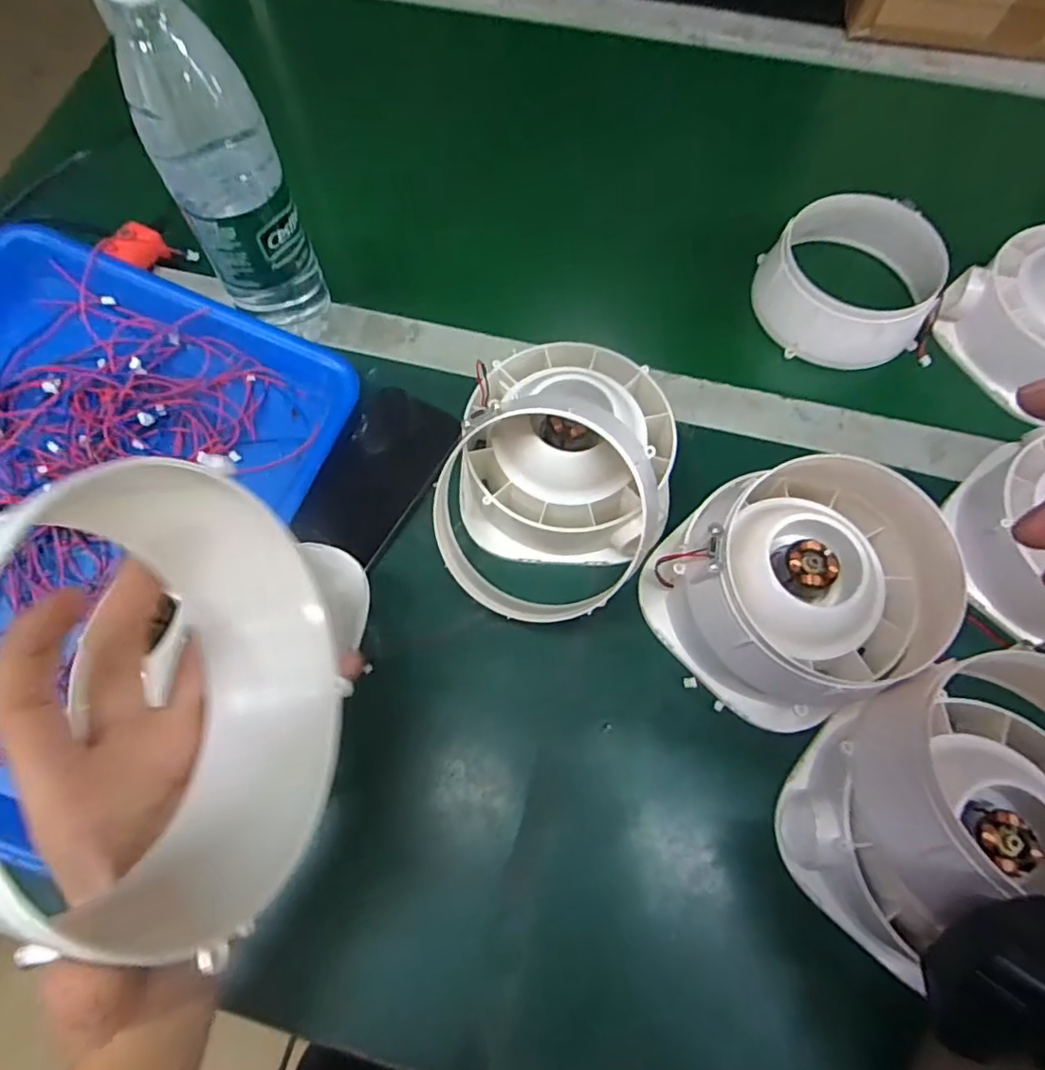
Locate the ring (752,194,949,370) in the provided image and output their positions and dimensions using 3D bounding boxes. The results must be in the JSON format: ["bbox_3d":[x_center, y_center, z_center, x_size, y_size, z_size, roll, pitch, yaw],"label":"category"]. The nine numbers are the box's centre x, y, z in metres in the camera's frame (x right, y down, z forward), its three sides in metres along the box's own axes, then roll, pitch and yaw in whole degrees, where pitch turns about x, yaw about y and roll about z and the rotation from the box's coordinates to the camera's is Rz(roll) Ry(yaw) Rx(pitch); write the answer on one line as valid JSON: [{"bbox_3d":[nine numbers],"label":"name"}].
[{"bbox_3d":[0.247,-0.192,0.454,0.124,0.050,0.124,0,68,0],"label":"ring"}]

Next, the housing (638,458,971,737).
[{"bbox_3d":[0.155,0.026,0.336,0.135,0.098,0.134,0,68,0],"label":"housing"}]

